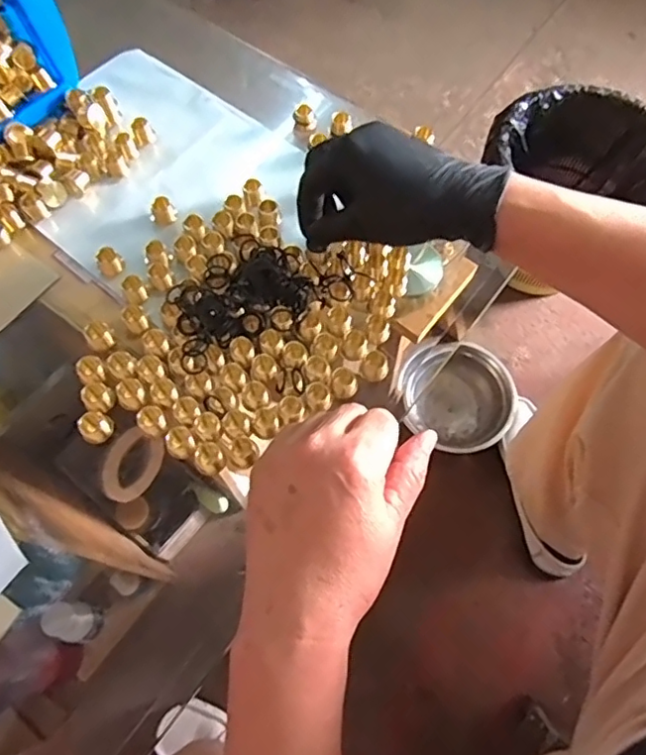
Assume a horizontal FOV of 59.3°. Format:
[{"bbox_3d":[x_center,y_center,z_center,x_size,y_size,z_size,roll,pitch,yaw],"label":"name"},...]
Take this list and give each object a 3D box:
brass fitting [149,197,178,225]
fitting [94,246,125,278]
[{"bbox_3d":[-0.133,-0.138,0.473,0.019,0.019,0.018,-1,66,-1],"label":"brass fitting"},{"bbox_3d":[-0.170,-0.093,0.454,0.020,0.017,0.015,-30,70,-13],"label":"fitting"}]

